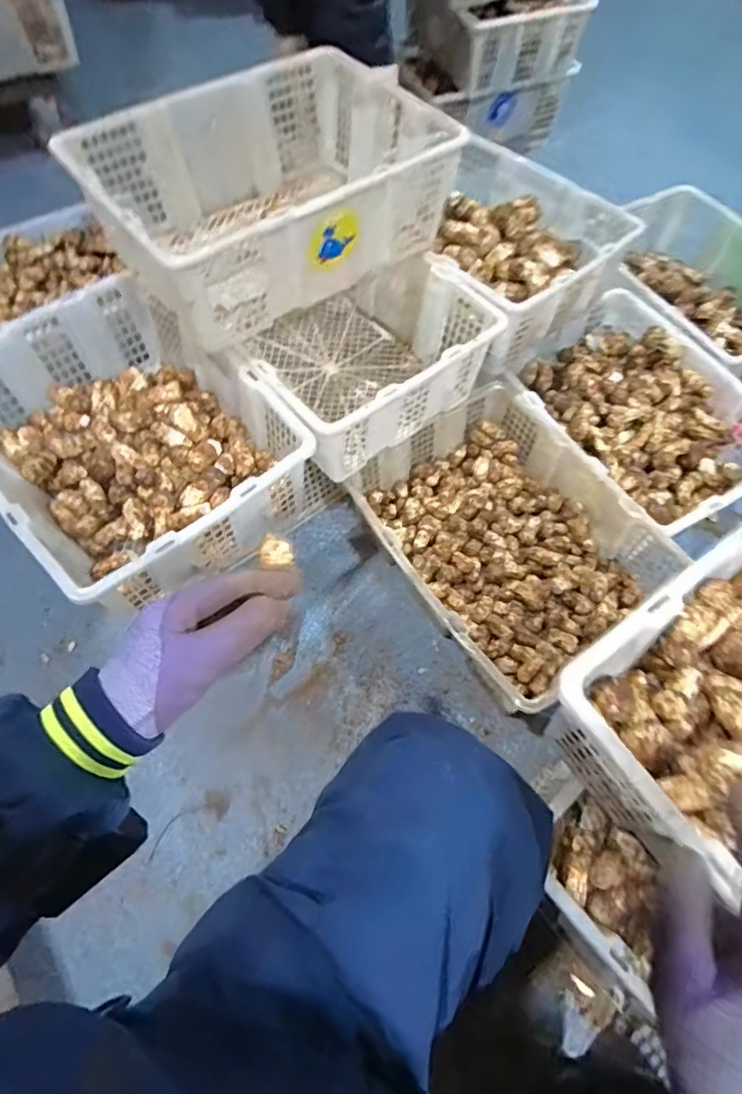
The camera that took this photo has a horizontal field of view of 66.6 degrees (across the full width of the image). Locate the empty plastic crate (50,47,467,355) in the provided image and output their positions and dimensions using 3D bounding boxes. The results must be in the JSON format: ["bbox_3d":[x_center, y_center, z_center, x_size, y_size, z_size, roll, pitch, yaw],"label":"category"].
[{"bbox_3d":[-0.148,-0.506,0.817,0.457,0.160,0.336,-38,67,-21],"label":"empty plastic crate"}]

